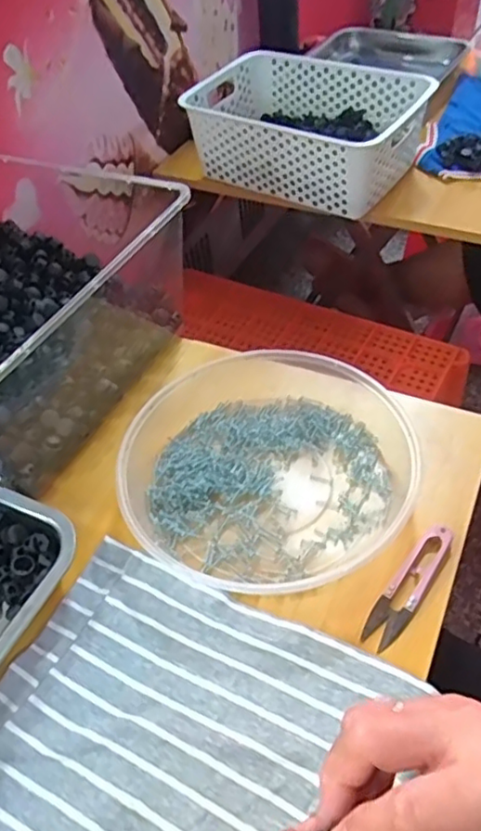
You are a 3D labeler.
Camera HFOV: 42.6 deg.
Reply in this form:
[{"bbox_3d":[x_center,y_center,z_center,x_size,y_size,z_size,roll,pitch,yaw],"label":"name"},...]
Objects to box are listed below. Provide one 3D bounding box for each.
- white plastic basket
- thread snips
[{"bbox_3d":[0.084,-0.406,0.875,0.316,0.105,0.203,25,55,26],"label":"white plastic basket"},{"bbox_3d":[0.118,0.118,0.429,0.024,0.014,0.101,29,58,26],"label":"thread snips"}]

